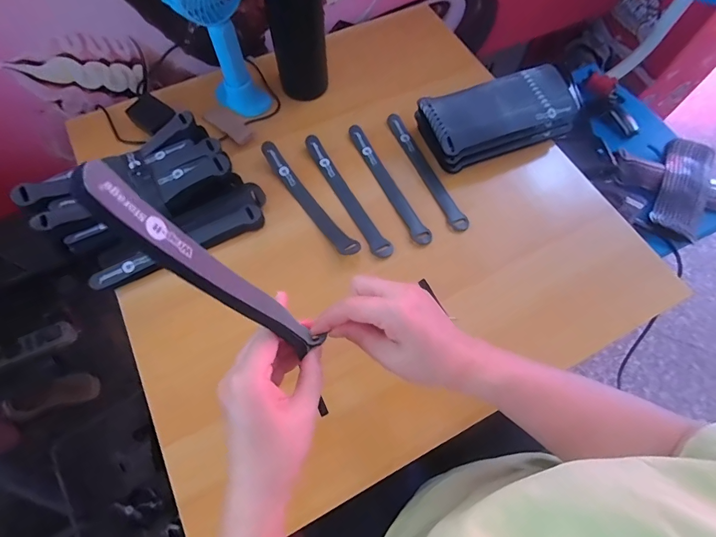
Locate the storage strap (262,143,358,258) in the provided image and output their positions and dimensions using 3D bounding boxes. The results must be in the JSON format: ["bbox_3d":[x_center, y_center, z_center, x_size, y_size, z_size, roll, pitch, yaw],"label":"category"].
[{"bbox_3d":[-0.063,-0.086,0.477,0.021,0.019,0.189,-34,72,-15],"label":"storage strap"}]

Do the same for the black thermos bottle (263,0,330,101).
[{"bbox_3d":[-0.078,-0.322,0.484,0.073,0.199,0.067,-6,67,-4],"label":"black thermos bottle"}]

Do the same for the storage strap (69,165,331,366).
[{"bbox_3d":[-0.082,0.010,0.241,0.013,0.192,0.025,8,62,37],"label":"storage strap"}]

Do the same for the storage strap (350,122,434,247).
[{"bbox_3d":[0.037,-0.113,0.496,0.022,0.009,0.196,-25,69,-11],"label":"storage strap"}]

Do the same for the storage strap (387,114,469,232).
[{"bbox_3d":[0.089,-0.132,0.507,0.023,0.010,0.197,-21,69,-10],"label":"storage strap"}]

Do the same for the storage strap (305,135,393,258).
[{"bbox_3d":[-0.015,-0.094,0.486,0.022,0.008,0.195,-28,70,-12],"label":"storage strap"}]

